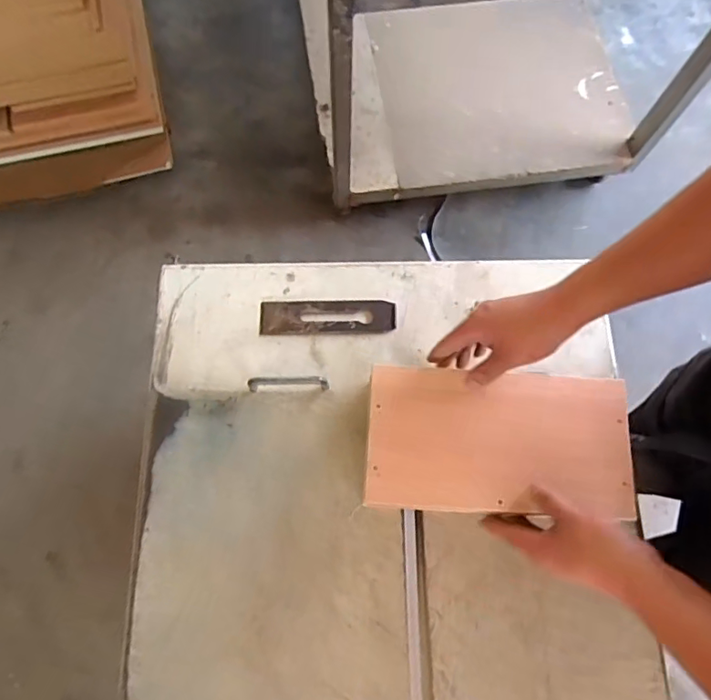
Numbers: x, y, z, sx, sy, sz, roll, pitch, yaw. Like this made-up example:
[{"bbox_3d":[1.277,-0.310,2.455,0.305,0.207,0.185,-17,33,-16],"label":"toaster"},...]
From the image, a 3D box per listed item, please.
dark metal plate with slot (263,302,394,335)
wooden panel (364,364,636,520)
[{"bbox_3d":[-0.034,-0.041,0.664,0.164,0.005,0.042,-1,73,-1],"label":"dark metal plate with slot"},{"bbox_3d":[0.146,0.093,0.555,0.264,0.014,0.145,4,73,1],"label":"wooden panel"}]

